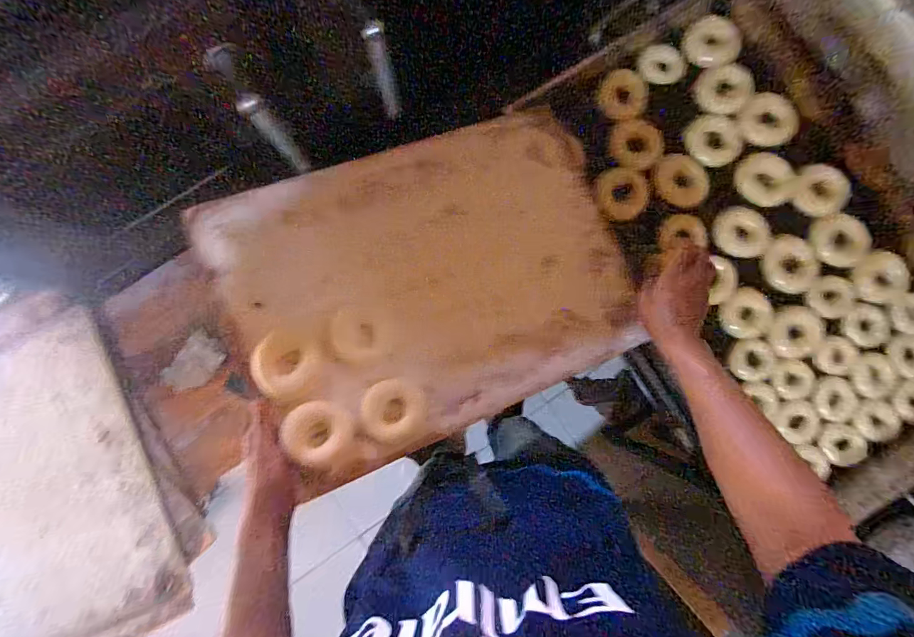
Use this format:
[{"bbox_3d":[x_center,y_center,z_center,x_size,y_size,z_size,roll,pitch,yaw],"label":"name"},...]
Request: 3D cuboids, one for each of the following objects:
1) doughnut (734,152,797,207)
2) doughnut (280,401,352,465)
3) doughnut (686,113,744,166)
[{"bbox_3d":[0.606,-0.272,0.831,0.103,0.022,0.107,0,85,0],"label":"doughnut"},{"bbox_3d":[-0.187,0.150,0.574,0.082,0.028,0.082,2,83,-17],"label":"doughnut"},{"bbox_3d":[0.505,-0.350,0.834,0.096,0.029,0.096,0,85,0],"label":"doughnut"}]

